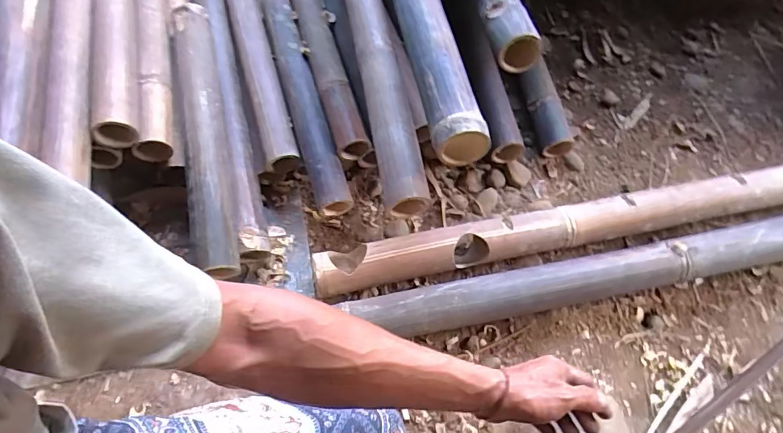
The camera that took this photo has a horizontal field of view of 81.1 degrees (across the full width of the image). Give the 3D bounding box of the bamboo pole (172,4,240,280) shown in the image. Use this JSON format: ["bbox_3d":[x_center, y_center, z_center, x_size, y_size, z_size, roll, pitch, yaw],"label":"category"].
[{"bbox_3d":[-0.306,-0.140,0.748,0.068,0.059,0.481,-10,75,-6],"label":"bamboo pole"}]

